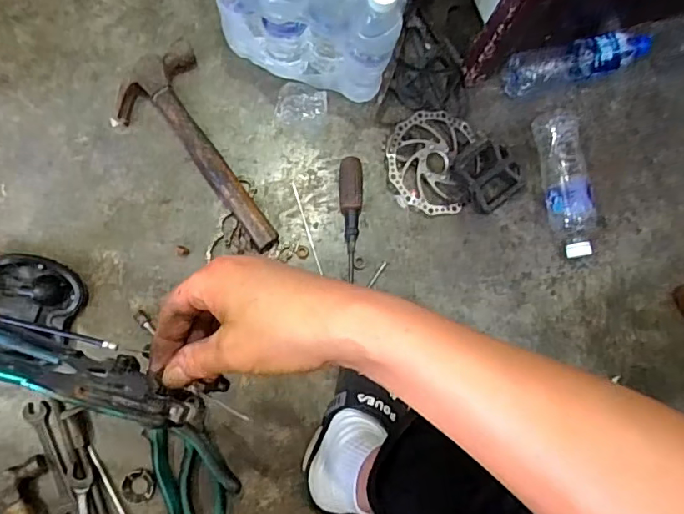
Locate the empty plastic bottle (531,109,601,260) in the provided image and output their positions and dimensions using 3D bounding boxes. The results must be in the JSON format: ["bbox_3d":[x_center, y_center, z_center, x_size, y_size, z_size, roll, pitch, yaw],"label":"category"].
[{"bbox_3d":[0.325,-0.108,0.742,0.059,0.052,0.218,-8,83,-6],"label":"empty plastic bottle"}]

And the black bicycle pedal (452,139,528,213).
[{"bbox_3d":[0.211,-0.118,0.736,0.077,0.029,0.091,-35,87,-9],"label":"black bicycle pedal"}]

